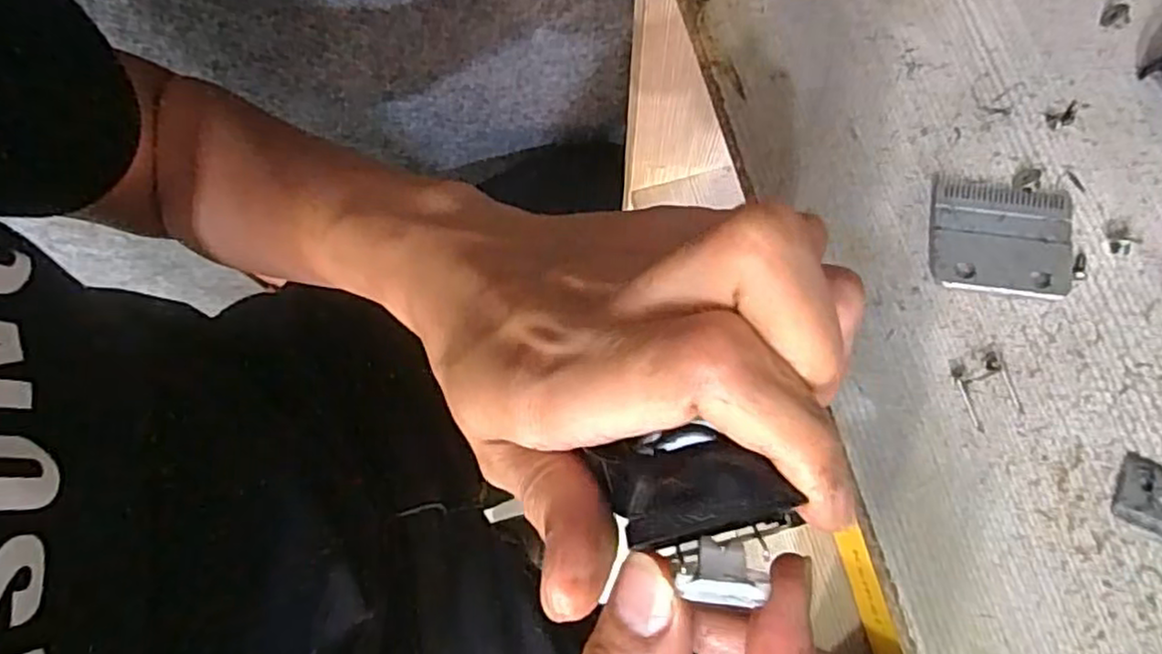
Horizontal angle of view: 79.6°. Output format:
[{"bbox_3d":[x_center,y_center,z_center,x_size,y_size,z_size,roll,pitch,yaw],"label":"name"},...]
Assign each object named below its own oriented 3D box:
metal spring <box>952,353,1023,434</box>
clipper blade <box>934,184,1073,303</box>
[{"bbox_3d":[0.136,0.021,0.231,0.017,0.004,0.022,-18,77,-3],"label":"metal spring"},{"bbox_3d":[0.146,-0.031,0.243,0.045,0.004,0.040,10,77,3],"label":"clipper blade"}]

